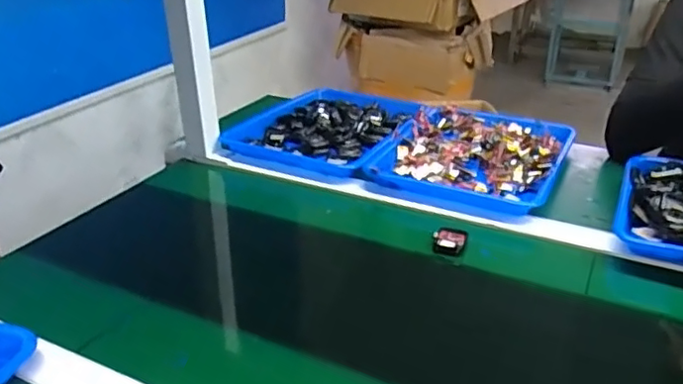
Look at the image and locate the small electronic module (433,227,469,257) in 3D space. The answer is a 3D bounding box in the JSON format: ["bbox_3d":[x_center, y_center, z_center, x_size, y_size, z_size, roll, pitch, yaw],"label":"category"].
[{"bbox_3d":[0.131,0.060,0.718,0.039,0.009,0.038,17,57,12],"label":"small electronic module"}]

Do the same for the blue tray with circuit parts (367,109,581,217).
[{"bbox_3d":[0.209,-0.063,0.925,0.258,0.037,0.297,12,31,23],"label":"blue tray with circuit parts"}]

